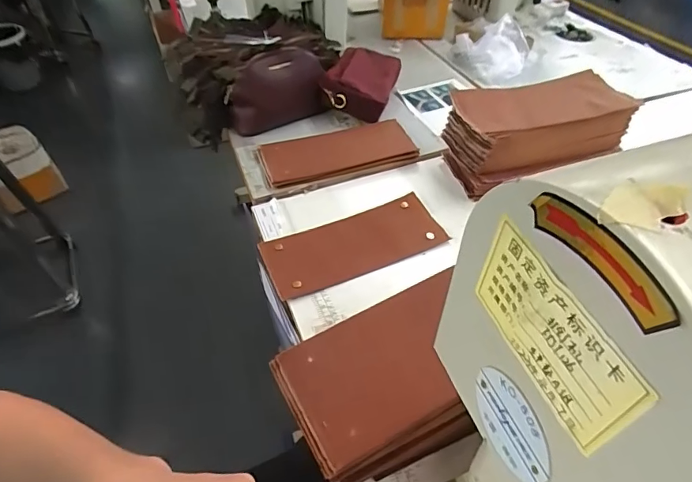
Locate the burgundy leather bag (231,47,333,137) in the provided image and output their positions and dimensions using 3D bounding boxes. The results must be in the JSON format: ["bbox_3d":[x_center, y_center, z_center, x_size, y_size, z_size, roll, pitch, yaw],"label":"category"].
[{"bbox_3d":[-0.126,-0.272,0.819,0.181,0.127,0.045,-17,49,-15],"label":"burgundy leather bag"}]

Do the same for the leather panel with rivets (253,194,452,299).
[{"bbox_3d":[0.010,0.002,0.640,0.251,0.014,0.111,-18,49,-16],"label":"leather panel with rivets"}]

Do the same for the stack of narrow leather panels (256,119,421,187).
[{"bbox_3d":[-0.015,-0.157,0.773,0.260,0.019,0.111,-15,48,-13],"label":"stack of narrow leather panels"}]

